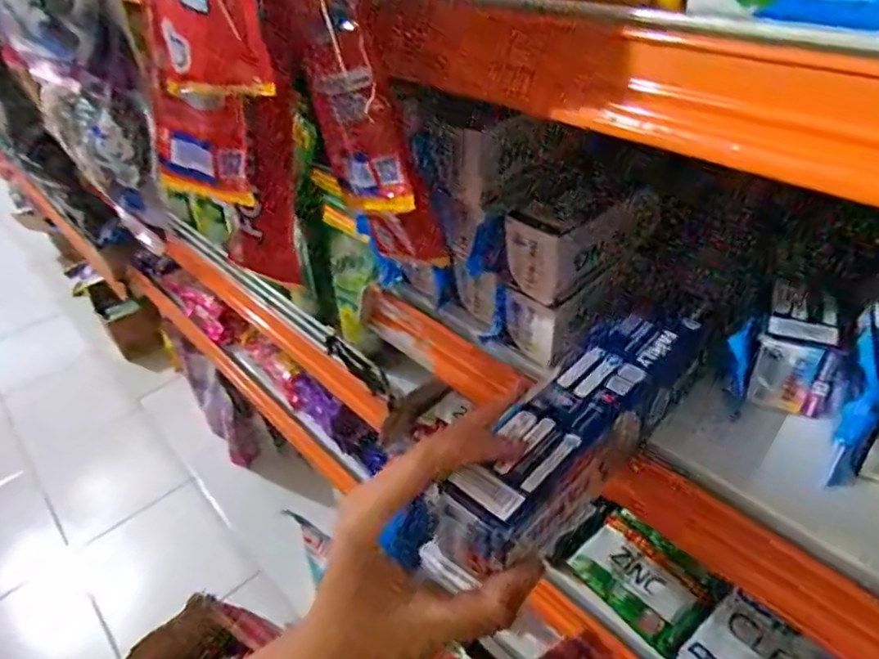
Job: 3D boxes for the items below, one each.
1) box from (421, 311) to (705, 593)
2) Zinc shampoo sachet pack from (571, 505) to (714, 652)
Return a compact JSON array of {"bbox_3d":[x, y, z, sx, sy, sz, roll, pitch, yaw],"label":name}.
[{"bbox_3d":[0.062,0.048,0.287,0.049,0.041,0.177,28,52,35],"label":"box"},{"bbox_3d":[0.151,0.181,0.456,0.070,0.011,0.088,-31,46,-27],"label":"Zinc shampoo sachet pack"}]

